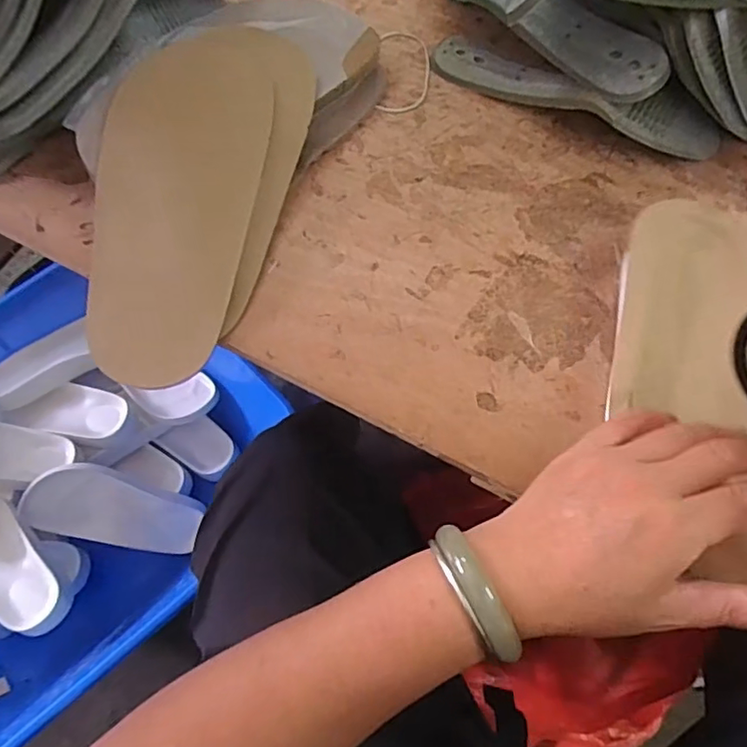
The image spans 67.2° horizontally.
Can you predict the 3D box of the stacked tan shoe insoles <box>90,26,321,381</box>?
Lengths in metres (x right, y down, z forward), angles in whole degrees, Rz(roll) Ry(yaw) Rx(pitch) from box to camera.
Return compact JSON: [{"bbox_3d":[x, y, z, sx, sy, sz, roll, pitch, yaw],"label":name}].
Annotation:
[{"bbox_3d":[-0.126,-0.126,0.392,0.129,0.012,0.270,9,76,-4],"label":"stacked tan shoe insoles"}]

